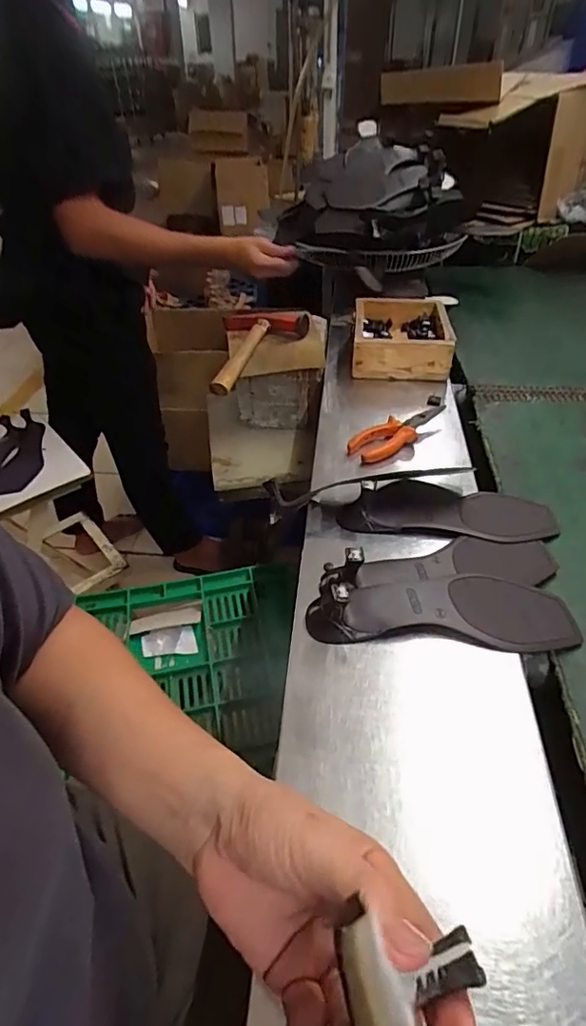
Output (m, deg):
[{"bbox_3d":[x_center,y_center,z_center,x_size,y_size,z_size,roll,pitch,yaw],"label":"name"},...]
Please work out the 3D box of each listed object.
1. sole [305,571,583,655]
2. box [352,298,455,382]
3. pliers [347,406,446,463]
[{"bbox_3d":[0.137,0.088,0.490,0.237,0.038,0.080,3,42,4],"label":"sole"},{"bbox_3d":[0.178,-0.287,0.876,0.155,0.065,0.190,7,42,8],"label":"box"},{"bbox_3d":[0.144,-0.107,0.698,0.154,0.035,0.047,-21,45,-22],"label":"pliers"}]

